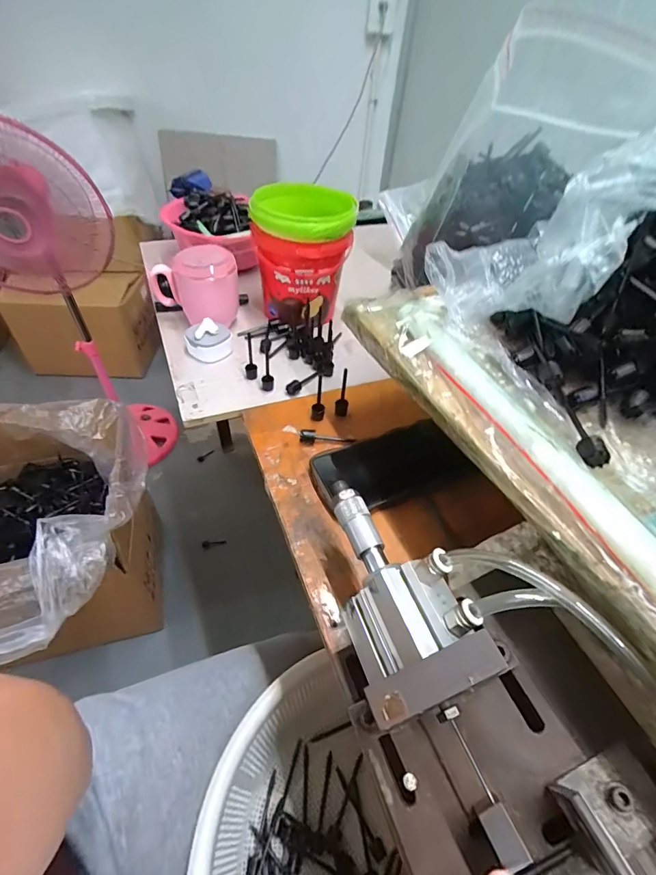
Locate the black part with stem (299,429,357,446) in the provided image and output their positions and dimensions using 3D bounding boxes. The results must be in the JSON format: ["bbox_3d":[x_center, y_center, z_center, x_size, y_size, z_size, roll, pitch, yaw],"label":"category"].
[{"bbox_3d":[0.000,0.000,0.424,0.058,0.015,0.011,-1,48,-7],"label":"black part with stem"}]

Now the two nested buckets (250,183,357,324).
[{"bbox_3d":[-0.037,-0.243,0.558,0.123,0.158,0.123,3,47,-3],"label":"two nested buckets"}]

